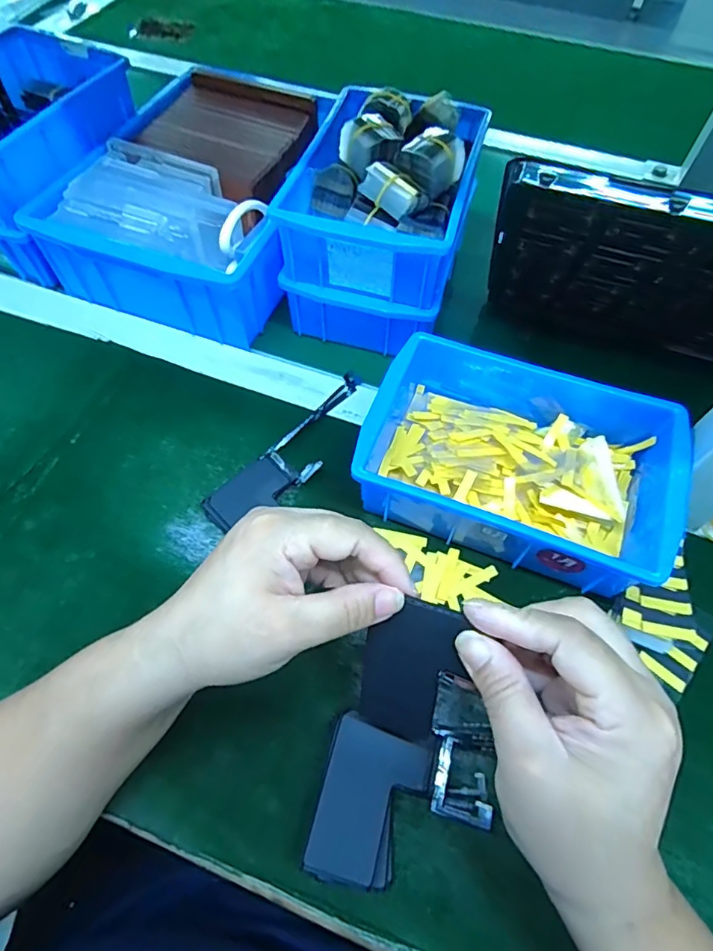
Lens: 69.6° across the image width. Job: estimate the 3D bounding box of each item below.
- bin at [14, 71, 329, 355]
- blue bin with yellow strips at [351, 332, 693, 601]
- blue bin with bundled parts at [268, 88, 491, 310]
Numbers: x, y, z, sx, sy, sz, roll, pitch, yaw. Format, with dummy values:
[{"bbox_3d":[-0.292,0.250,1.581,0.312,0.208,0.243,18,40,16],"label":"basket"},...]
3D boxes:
[{"bbox_3d":[-0.140,-0.270,0.497,0.203,0.087,0.283,16,61,8],"label":"bin"},{"bbox_3d":[0.112,-0.020,0.367,0.197,0.073,0.149,19,62,9],"label":"blue bin with yellow strips"},{"bbox_3d":[0.023,-0.230,0.424,0.135,0.090,0.185,15,61,7],"label":"blue bin with bundled parts"}]

